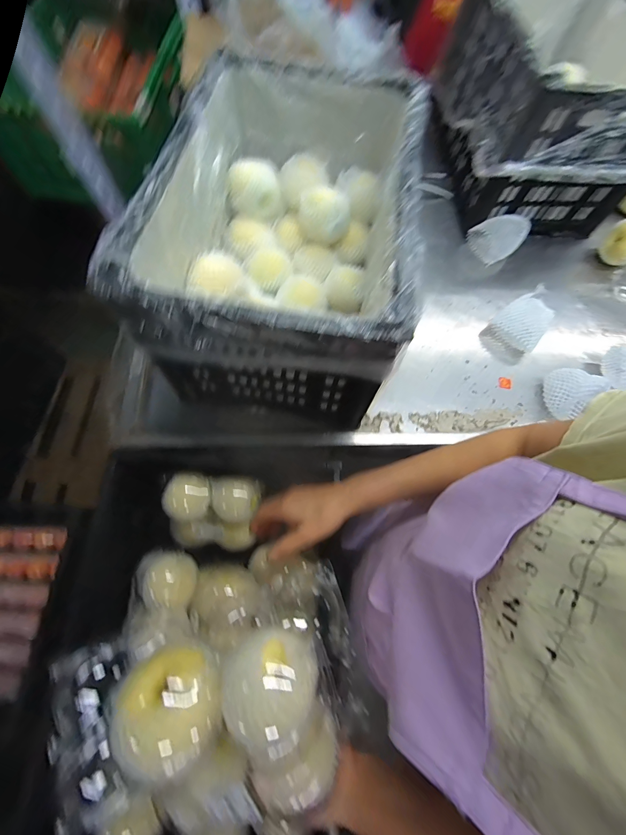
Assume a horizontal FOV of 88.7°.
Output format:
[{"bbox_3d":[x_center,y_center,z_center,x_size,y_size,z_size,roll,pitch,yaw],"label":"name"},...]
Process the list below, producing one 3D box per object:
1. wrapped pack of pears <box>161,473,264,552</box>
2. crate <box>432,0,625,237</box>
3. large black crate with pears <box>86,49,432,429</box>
[{"bbox_3d":[-0.192,0.183,0.624,0.169,0.093,0.129,6,70,0],"label":"wrapped pack of pears"},{"bbox_3d":[0.525,-0.733,0.731,0.354,0.294,0.523,-5,70,-5],"label":"crate"},{"bbox_3d":[-0.019,-0.273,0.534,0.352,0.282,0.502,12,70,2],"label":"large black crate with pears"}]

